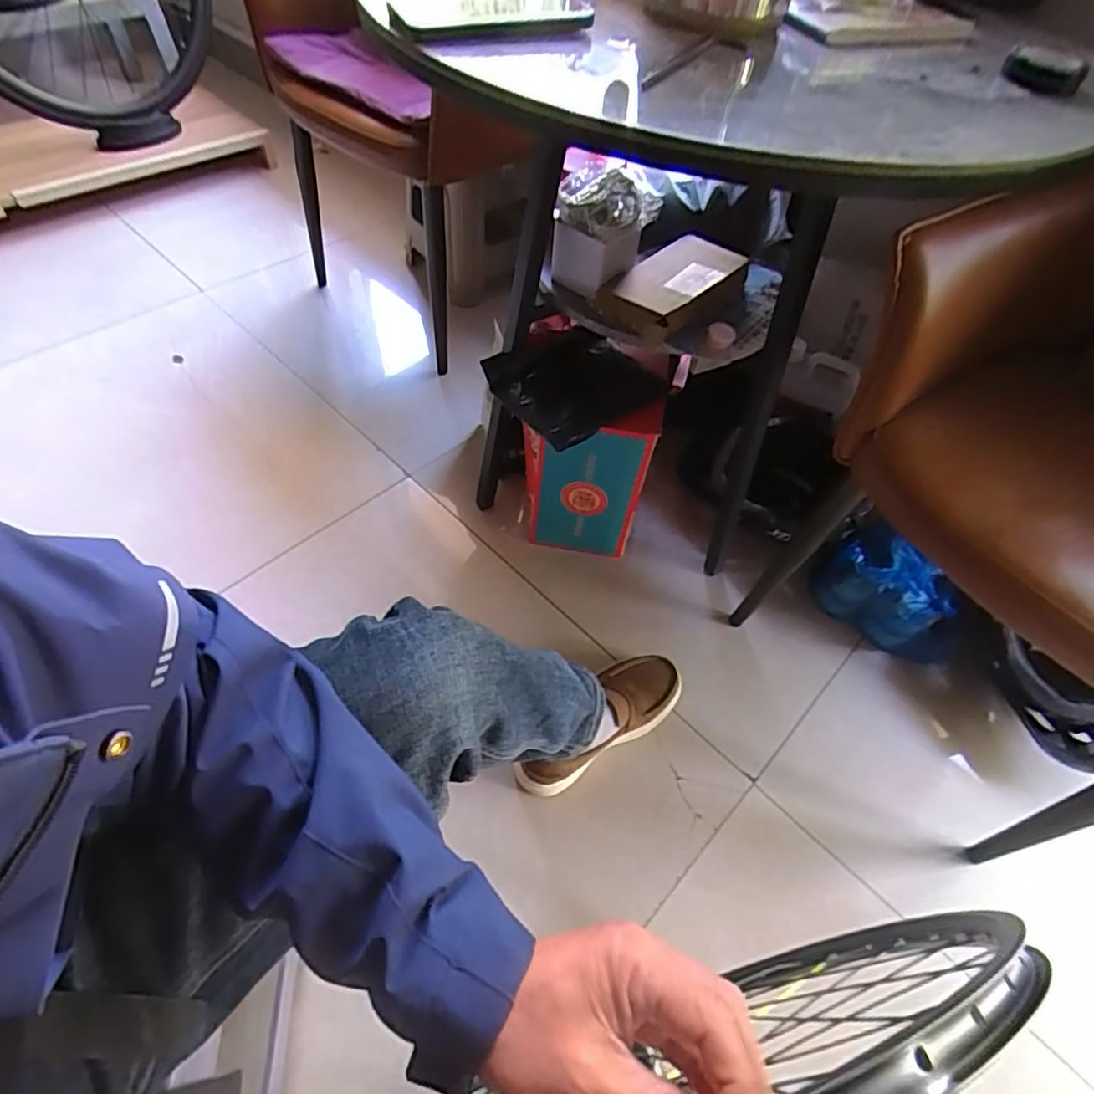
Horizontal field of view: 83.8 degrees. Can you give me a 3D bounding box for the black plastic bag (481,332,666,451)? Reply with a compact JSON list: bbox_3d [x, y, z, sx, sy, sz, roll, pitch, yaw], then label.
[{"bbox_3d":[0.034,-0.230,0.847,0.202,0.044,0.194,-29,62,-22],"label":"black plastic bag"}]

